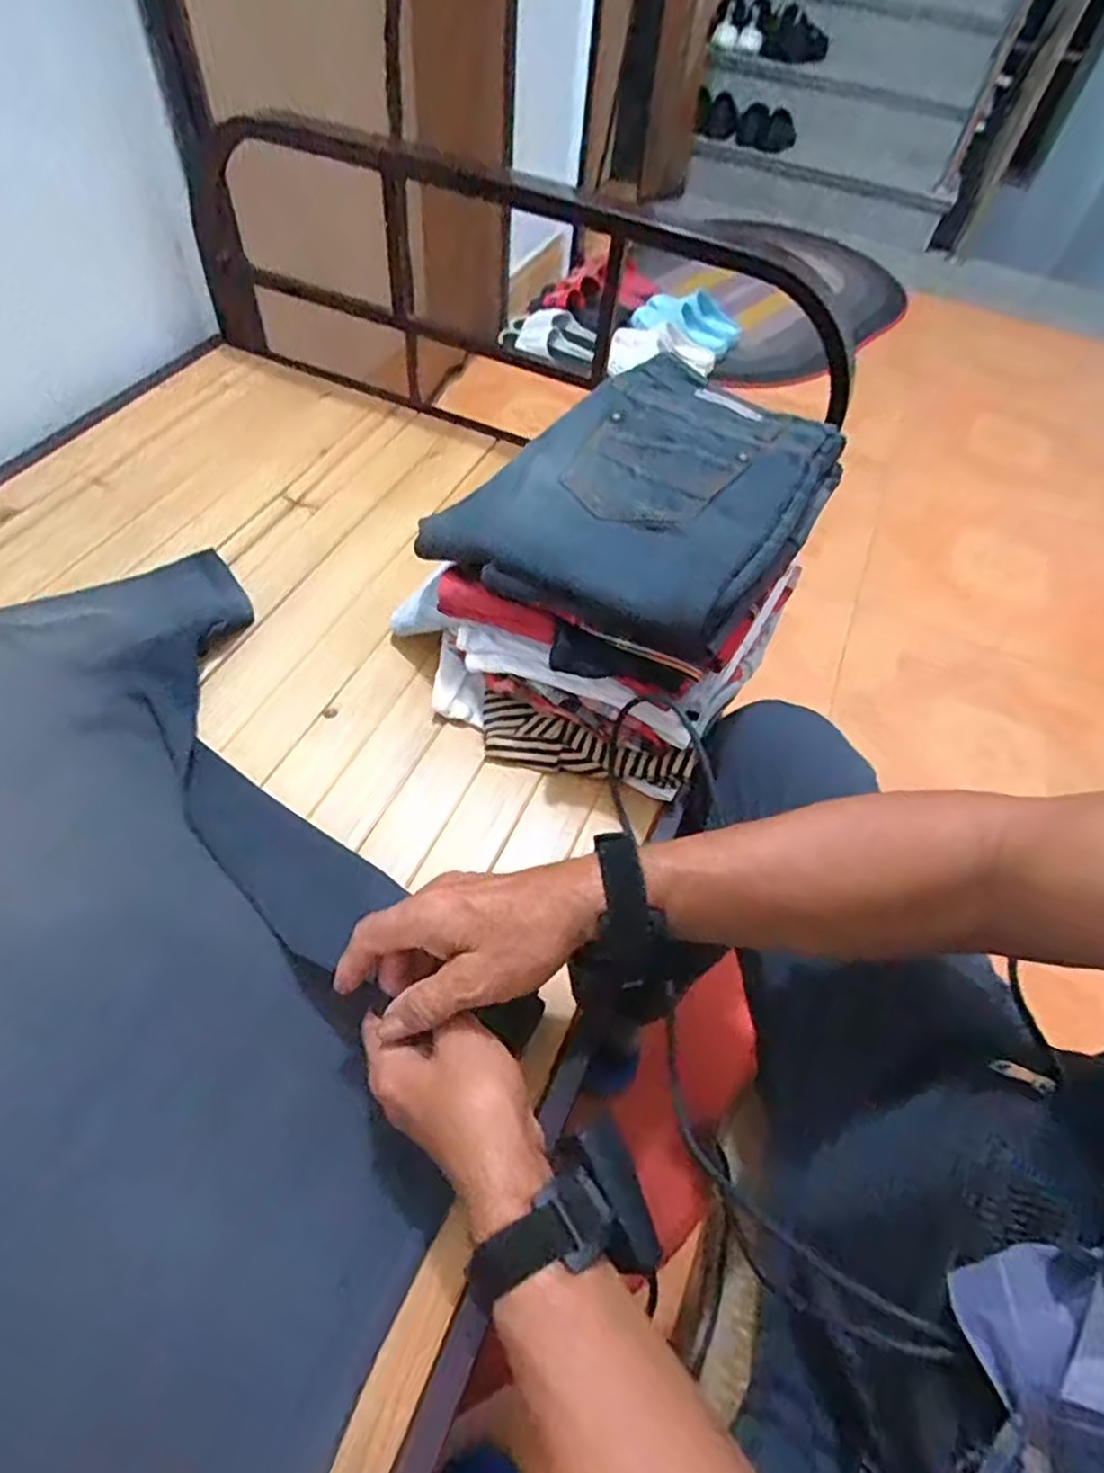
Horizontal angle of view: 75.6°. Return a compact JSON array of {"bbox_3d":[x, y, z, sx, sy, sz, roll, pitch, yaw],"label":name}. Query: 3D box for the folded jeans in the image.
[{"bbox_3d":[0.085,-0.207,0.586,0.247,0.053,0.300,31,58,16],"label":"folded jeans"}]

